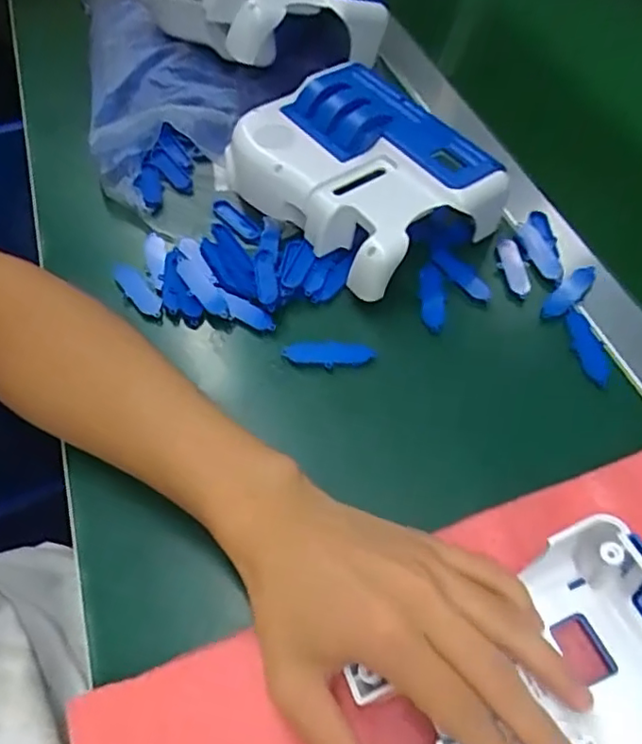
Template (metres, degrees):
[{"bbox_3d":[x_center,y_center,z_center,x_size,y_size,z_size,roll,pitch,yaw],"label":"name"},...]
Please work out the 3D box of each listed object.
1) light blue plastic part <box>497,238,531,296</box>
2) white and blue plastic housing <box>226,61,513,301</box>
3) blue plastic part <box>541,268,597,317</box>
[{"bbox_3d":[0.135,-0.074,0.416,0.015,0.006,0.047,-4,56,-3],"label":"light blue plastic part"},{"bbox_3d":[0.026,-0.148,0.422,0.130,0.060,0.181,-35,63,-22],"label":"white and blue plastic housing"},{"bbox_3d":[0.168,-0.053,0.398,0.047,0.012,0.016,-37,64,-23],"label":"blue plastic part"}]

